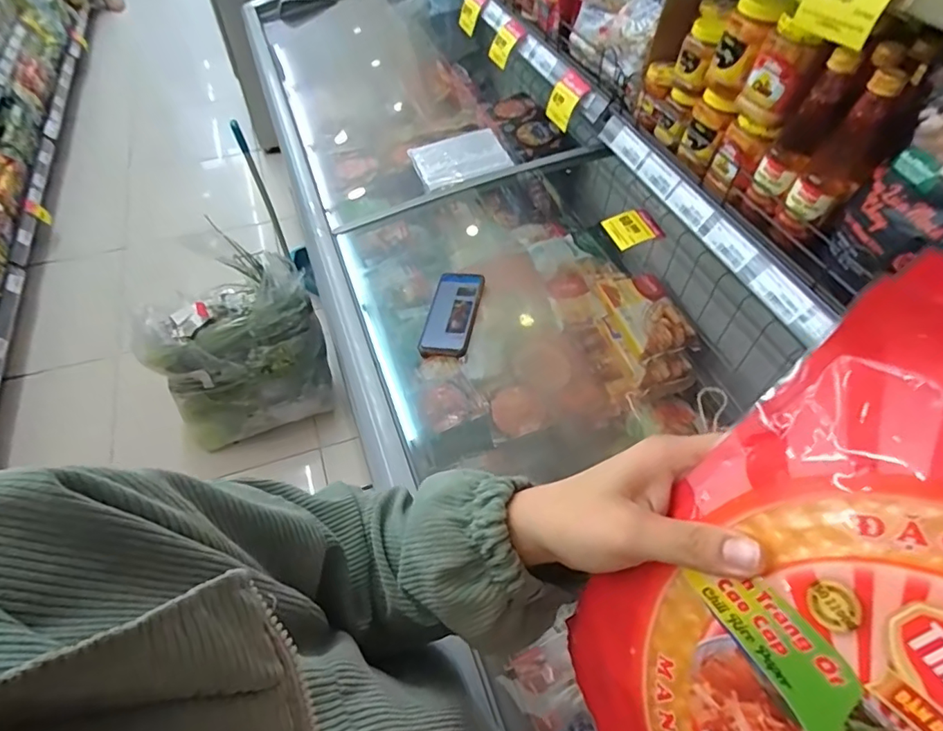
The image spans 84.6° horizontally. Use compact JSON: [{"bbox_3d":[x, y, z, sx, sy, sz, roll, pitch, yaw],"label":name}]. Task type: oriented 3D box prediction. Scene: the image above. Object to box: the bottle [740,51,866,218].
[{"bbox_3d":[0.404,-0.282,0.651,0.054,0.196,0.046,25,56,18],"label":"bottle"}]

